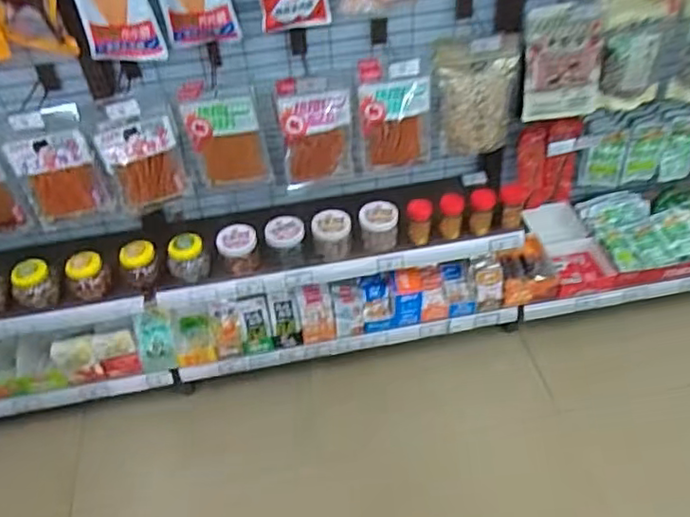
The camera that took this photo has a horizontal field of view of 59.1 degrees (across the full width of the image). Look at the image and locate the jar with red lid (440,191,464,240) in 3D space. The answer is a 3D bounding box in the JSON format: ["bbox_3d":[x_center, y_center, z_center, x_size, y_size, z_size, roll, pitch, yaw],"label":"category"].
[{"bbox_3d":[0.250,-0.100,1.431,0.053,0.108,0.052,-2,45,2],"label":"jar with red lid"}]

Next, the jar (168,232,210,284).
[{"bbox_3d":[-0.352,0.000,1.373,0.081,0.091,0.077,-2,45,2],"label":"jar"}]

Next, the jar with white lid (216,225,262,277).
[{"bbox_3d":[-0.245,-0.025,1.405,0.090,0.085,0.094,-9,45,-5],"label":"jar with white lid"}]

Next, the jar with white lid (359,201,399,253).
[{"bbox_3d":[0.081,-0.076,1.445,0.088,0.092,0.078,-3,45,2],"label":"jar with white lid"}]

